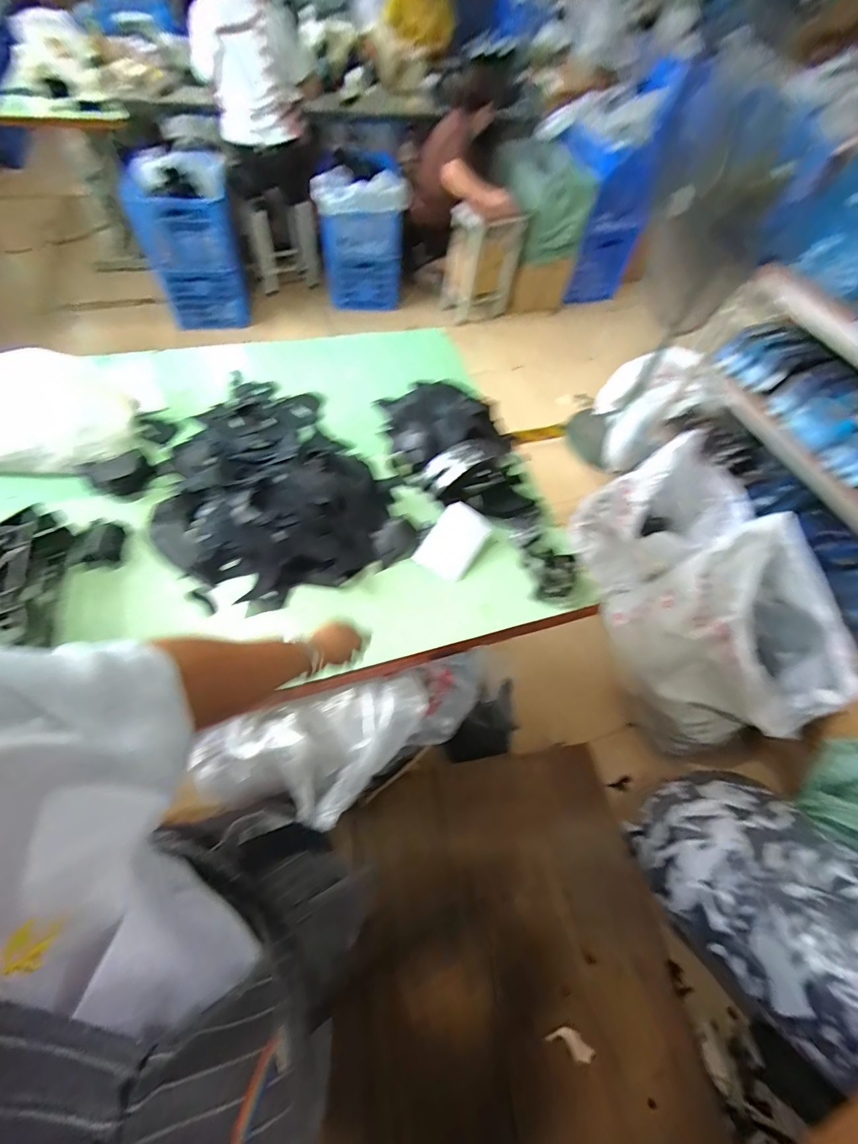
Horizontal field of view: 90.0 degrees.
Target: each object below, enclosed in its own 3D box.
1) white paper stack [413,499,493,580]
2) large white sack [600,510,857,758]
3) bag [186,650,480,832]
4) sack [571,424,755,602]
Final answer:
[{"bbox_3d":[0.056,-0.066,0.952,0.113,0.011,0.173,35,74,2],"label":"white paper stack"},{"bbox_3d":[0.985,0.233,1.429,0.523,0.491,0.600,-11,62,-8],"label":"large white sack"},{"bbox_3d":[-0.132,0.330,0.833,0.537,0.197,0.193,-13,62,-24],"label":"bag"},{"bbox_3d":[0.893,-0.198,1.616,0.511,0.592,0.367,-7,62,-6],"label":"sack"}]

